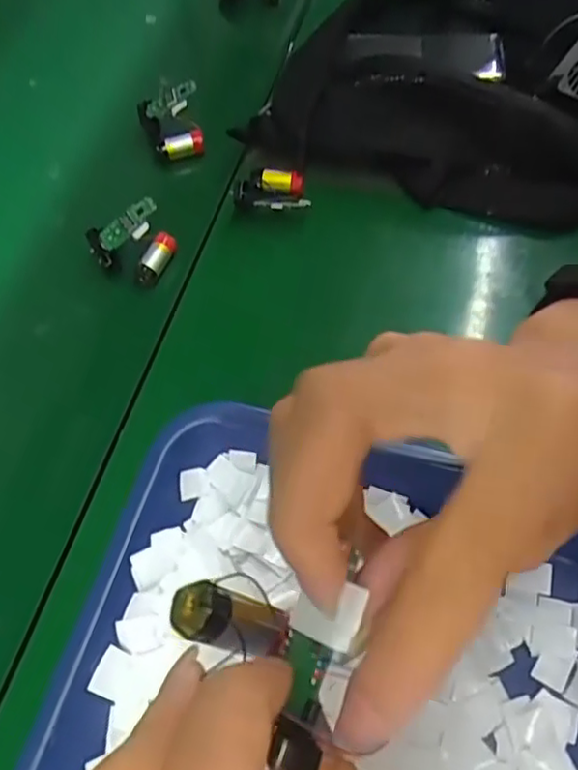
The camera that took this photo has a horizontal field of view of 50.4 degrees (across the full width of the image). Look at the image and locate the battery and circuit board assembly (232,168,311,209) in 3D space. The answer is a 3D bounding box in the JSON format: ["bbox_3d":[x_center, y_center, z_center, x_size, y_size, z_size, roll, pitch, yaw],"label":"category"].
[{"bbox_3d":[-0.012,-0.138,0.431,0.050,0.015,0.035,2,61,3],"label":"battery and circuit board assembly"}]

